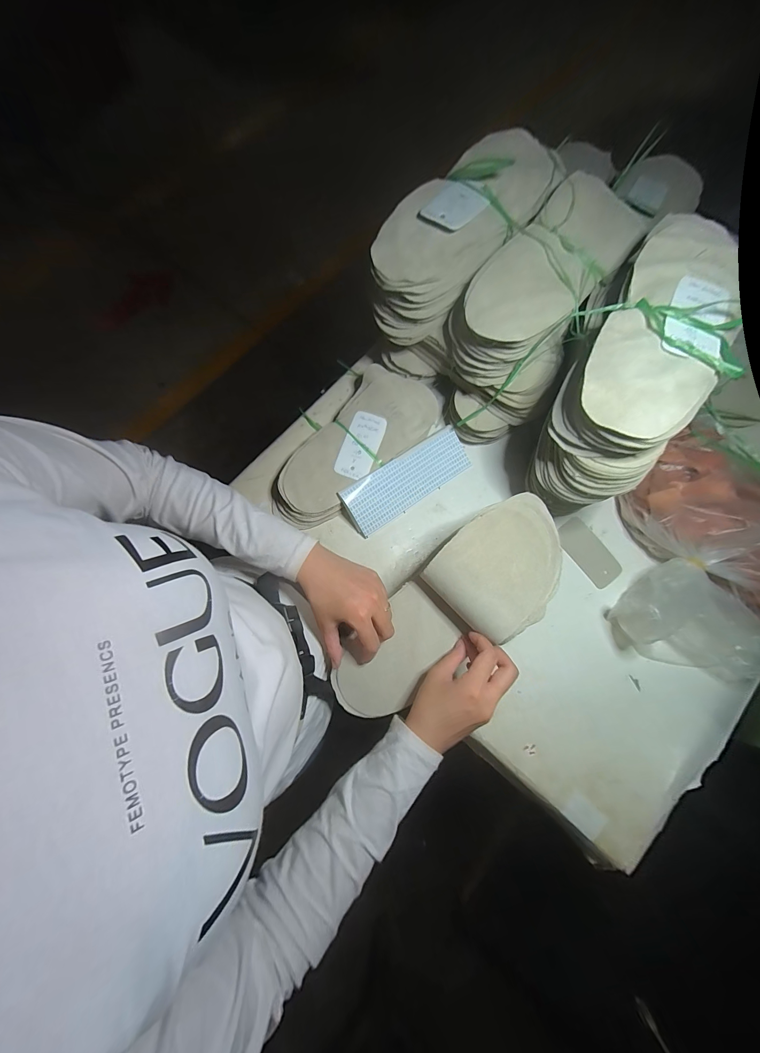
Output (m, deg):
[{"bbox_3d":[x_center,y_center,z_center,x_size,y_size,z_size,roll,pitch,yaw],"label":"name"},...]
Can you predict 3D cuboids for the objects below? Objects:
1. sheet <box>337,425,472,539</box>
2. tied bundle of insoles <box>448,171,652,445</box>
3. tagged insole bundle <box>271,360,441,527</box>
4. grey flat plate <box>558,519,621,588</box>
[{"bbox_3d":[0.042,-0.069,0.505,0.201,0.008,0.076,-35,109,-12],"label":"sheet"},{"bbox_3d":[0.200,-0.272,0.457,0.144,0.168,0.273,37,78,8],"label":"tied bundle of insoles"},{"bbox_3d":[-0.038,-0.112,0.500,0.120,0.048,0.278,40,78,8],"label":"tagged insole bundle"},{"bbox_3d":[0.308,0.038,0.504,0.052,0.004,0.101,-37,79,-5],"label":"grey flat plate"}]

